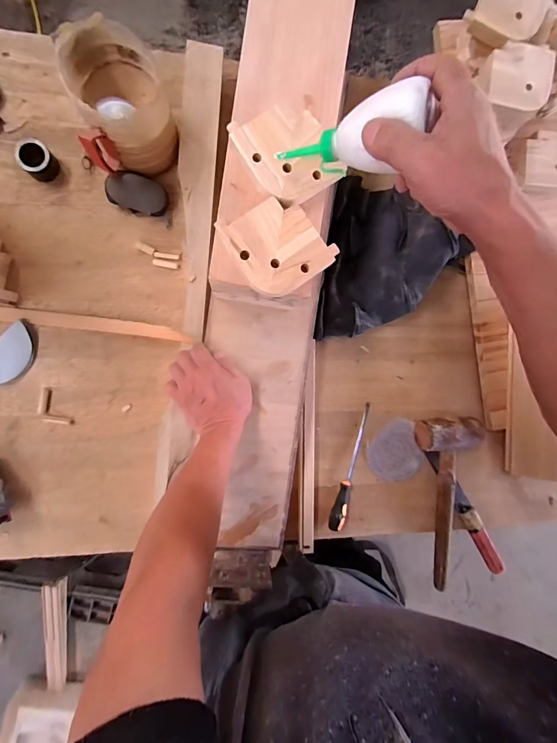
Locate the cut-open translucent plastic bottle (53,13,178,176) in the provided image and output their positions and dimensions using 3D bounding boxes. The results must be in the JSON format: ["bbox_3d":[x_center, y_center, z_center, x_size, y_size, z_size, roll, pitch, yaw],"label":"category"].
[{"bbox_3d":[-0.215,-0.373,0.470,0.117,0.101,0.134,-25,96,-7],"label":"cut-open translucent plastic bottle"}]

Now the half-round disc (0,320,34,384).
[{"bbox_3d":[-0.430,-0.020,0.529,0.118,0.015,0.053,-45,98,-4],"label":"half-round disc"}]

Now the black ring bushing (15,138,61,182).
[{"bbox_3d":[-0.369,-0.324,0.513,0.045,0.030,0.050,-39,98,-5],"label":"black ring bushing"}]

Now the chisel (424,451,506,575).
[{"bbox_3d":[0.358,0.267,0.639,0.034,0.026,0.285,-34,97,-6],"label":"chisel"}]

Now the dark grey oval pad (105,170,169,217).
[{"bbox_3d":[-0.223,-0.283,0.531,0.092,0.017,0.054,13,120,-18],"label":"dark grey oval pad"}]

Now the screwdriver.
[{"bbox_3d":[0.137,0.174,0.619,0.029,0.027,0.236,20,83,-7],"label":"screwdriver"}]

